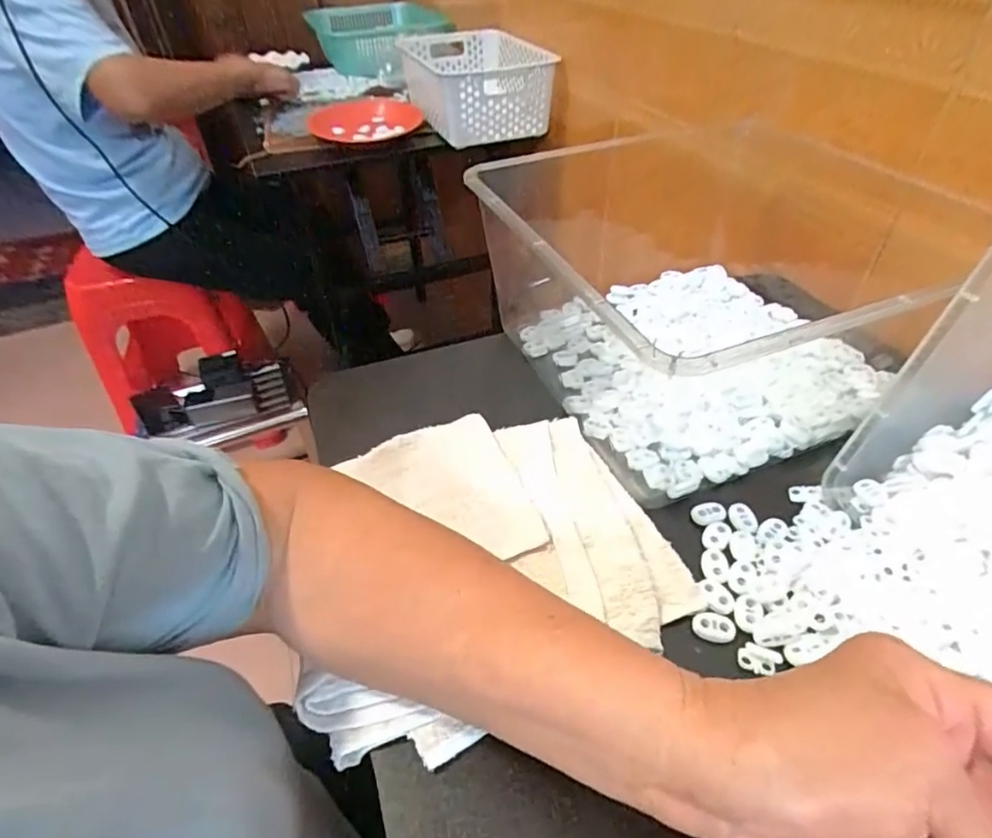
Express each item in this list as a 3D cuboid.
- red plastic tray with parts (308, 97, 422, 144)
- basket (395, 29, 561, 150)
[{"bbox_3d":[-0.233,-0.533,0.996,0.190,0.029,0.221,-17,44,-15],"label":"red plastic tray with parts"},{"bbox_3d":[-0.043,-0.616,1.019,0.208,0.099,0.351,-13,44,-12],"label":"basket"}]

